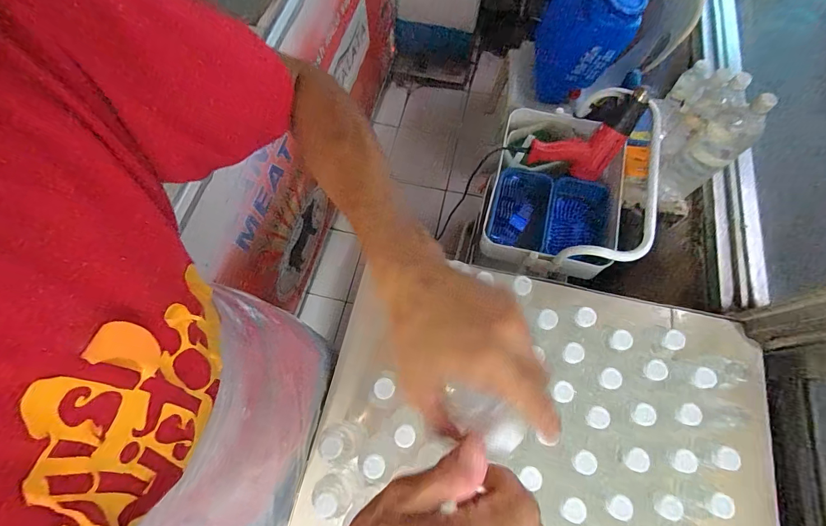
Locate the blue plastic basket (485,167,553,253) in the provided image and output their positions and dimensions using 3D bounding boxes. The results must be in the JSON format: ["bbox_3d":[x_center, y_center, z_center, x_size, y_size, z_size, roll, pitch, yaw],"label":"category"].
[{"bbox_3d":[0.262,-0.132,0.909,0.132,0.048,0.198,15,70,5],"label":"blue plastic basket"}]

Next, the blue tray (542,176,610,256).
[{"bbox_3d":[0.394,-0.103,0.891,0.140,0.054,0.195,14,70,5],"label":"blue tray"}]

